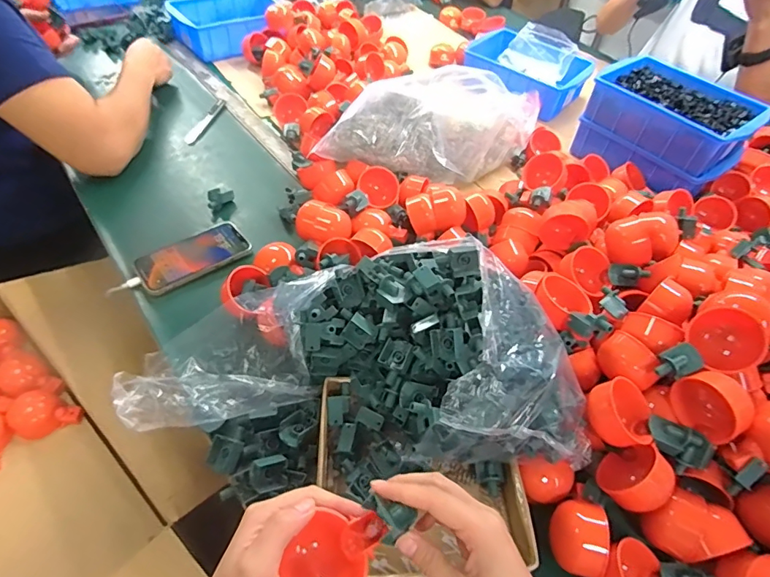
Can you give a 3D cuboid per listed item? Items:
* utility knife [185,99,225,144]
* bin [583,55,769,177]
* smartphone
[{"bbox_3d":[-0.338,-0.321,0.873,0.023,0.009,0.154,14,50,6],"label":"utility knife"},{"bbox_3d":[0.503,-0.309,0.804,0.178,0.071,0.248,-30,59,-27],"label":"bin"},{"bbox_3d":[-0.267,-0.045,0.641,0.145,0.008,0.083,-35,63,-27],"label":"smartphone"}]

